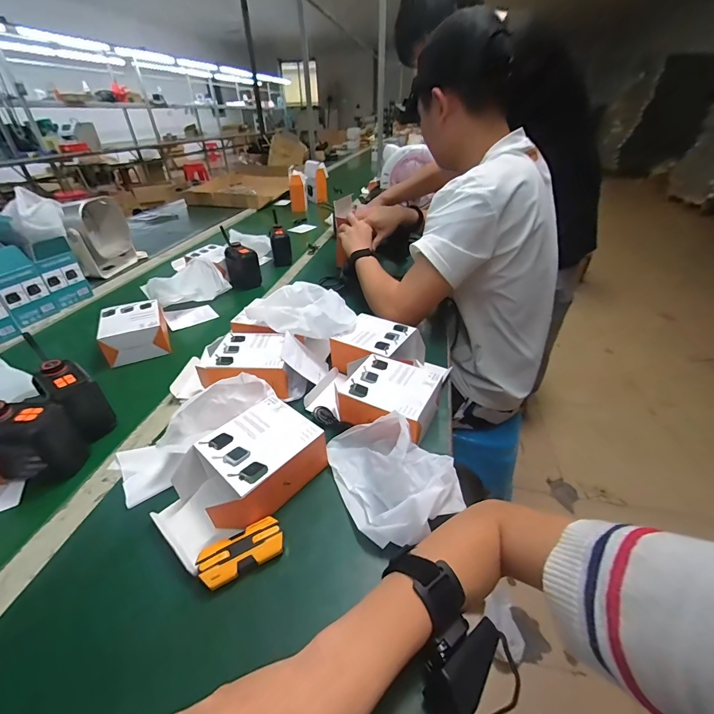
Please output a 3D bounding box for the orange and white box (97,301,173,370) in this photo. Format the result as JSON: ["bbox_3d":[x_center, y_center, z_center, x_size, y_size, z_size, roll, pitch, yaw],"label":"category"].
[{"bbox_3d":[-0.413,-0.048,0.649,0.101,0.063,0.111,-18,39,-23],"label":"orange and white box"}]

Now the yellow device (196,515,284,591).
[{"bbox_3d":[-0.110,0.191,0.338,0.076,0.024,0.037,-19,40,-24],"label":"yellow device"}]

